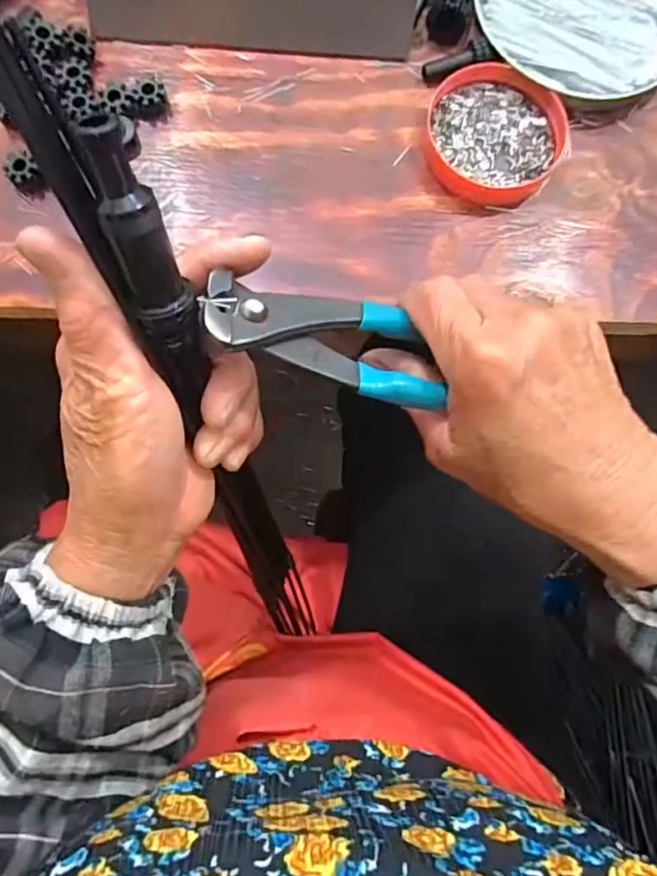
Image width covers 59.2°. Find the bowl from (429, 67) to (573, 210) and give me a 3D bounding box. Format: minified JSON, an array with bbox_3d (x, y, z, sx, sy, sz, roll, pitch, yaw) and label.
[{"bbox_3d":[0.096,-0.178,0.338,0.076,0.012,0.080,0,79,-2],"label":"bowl"}]

